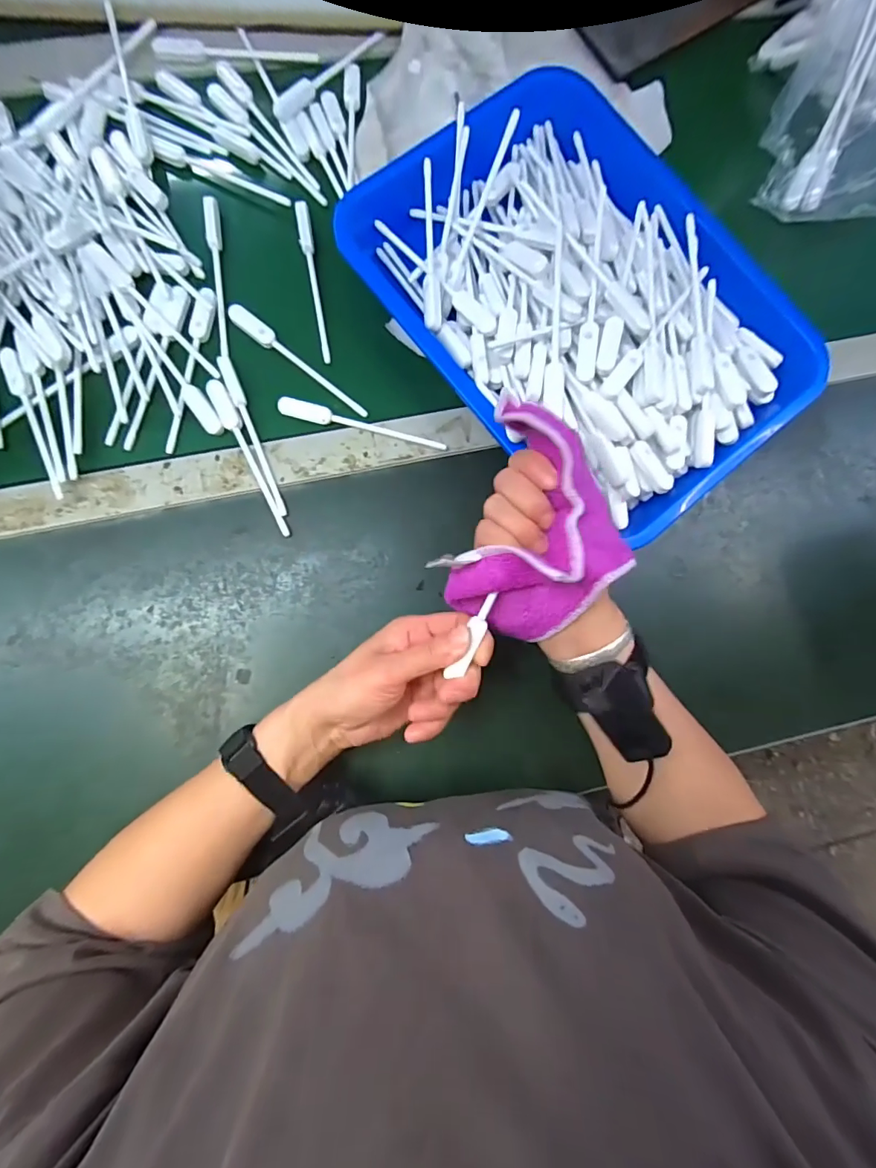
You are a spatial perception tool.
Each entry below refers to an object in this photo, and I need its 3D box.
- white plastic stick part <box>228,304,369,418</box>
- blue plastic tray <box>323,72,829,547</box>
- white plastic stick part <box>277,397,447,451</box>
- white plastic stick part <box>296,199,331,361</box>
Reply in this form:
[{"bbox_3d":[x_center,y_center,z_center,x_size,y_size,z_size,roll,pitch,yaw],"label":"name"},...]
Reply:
[{"bbox_3d":[-0.121,-0.191,0.404,0.142,0.008,0.016,39,84,-1],"label":"white plastic stick part"},{"bbox_3d":[0.121,-0.238,0.392,0.274,0.065,0.364,-41,89,-6],"label":"blue plastic tray"},{"bbox_3d":[-0.064,-0.135,0.400,0.143,0.005,0.016,14,85,-3],"label":"white plastic stick part"},{"bbox_3d":[-0.110,-0.264,0.409,0.011,0.009,0.142,-8,86,-5],"label":"white plastic stick part"}]

